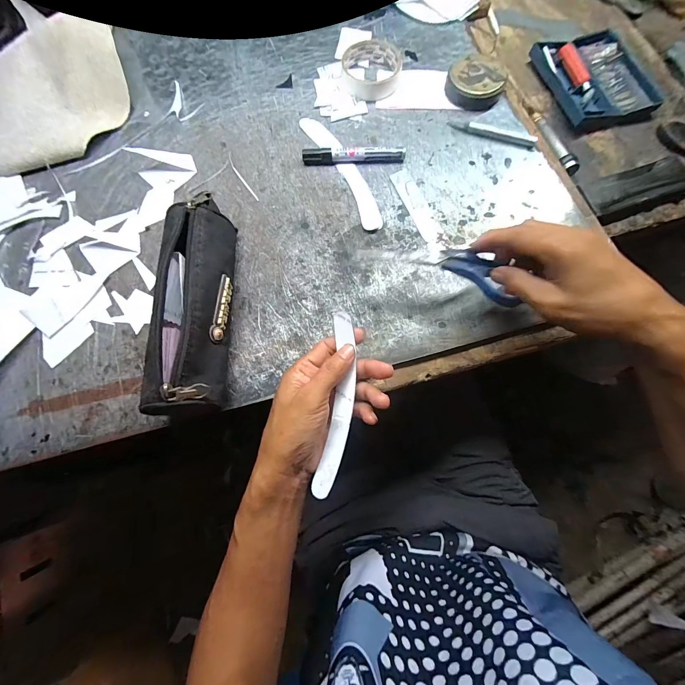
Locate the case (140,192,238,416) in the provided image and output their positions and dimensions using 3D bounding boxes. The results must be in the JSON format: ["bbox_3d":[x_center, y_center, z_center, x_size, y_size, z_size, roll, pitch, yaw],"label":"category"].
[{"bbox_3d":[-0.148,-0.044,0.325,0.057,0.079,0.238,-4,74,1],"label":"case"}]

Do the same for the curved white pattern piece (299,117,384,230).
[{"bbox_3d":[0.001,-0.227,0.414,0.034,0.004,0.197,-25,75,-10],"label":"curved white pattern piece"}]

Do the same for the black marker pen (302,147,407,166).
[{"bbox_3d":[0.015,-0.243,0.410,0.130,0.016,0.016,0,78,0],"label":"black marker pen"}]

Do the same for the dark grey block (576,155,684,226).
[{"bbox_3d":[0.377,-0.197,0.411,0.158,0.022,0.058,-20,79,-4],"label":"dark grey block"}]

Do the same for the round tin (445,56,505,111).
[{"bbox_3d":[0.180,-0.353,0.432,0.068,0.029,0.069,0,78,0],"label":"round tin"}]

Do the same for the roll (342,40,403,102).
[{"bbox_3d":[0.043,-0.382,0.444,0.078,0.022,0.084,0,78,0],"label":"roll"}]

